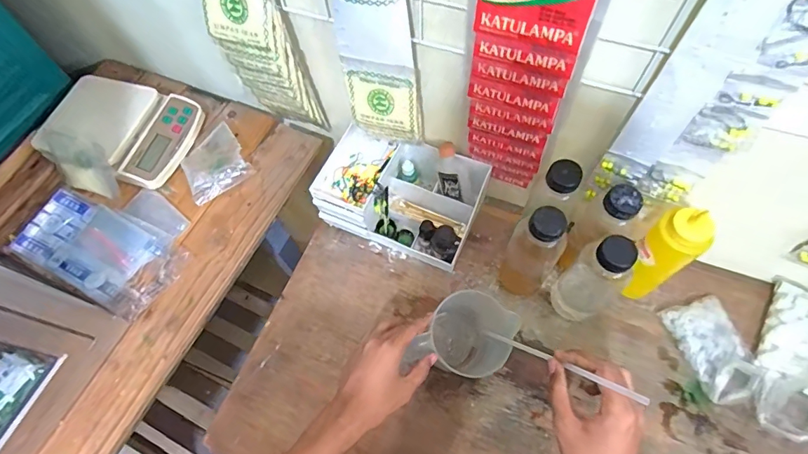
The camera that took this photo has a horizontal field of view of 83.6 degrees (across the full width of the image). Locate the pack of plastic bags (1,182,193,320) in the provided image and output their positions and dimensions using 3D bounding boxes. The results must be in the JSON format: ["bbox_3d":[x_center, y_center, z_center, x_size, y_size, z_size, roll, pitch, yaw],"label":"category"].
[{"bbox_3d":[-0.423,0.032,0.631,0.233,0.020,0.117,24,67,14],"label":"pack of plastic bags"}]

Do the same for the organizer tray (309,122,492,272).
[{"bbox_3d":[-0.003,-0.050,0.701,0.231,0.106,0.156,19,67,13],"label":"organizer tray"}]

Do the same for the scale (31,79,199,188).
[{"bbox_3d":[-0.437,-0.155,0.695,0.208,0.055,0.160,15,65,10],"label":"scale"}]

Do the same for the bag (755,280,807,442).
[{"bbox_3d":[0.527,0.178,0.583,0.118,0.049,0.197,27,70,16],"label":"bag"}]

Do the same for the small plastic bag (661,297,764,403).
[{"bbox_3d":[0.415,0.162,0.603,0.078,0.033,0.127,-14,64,-4],"label":"small plastic bag"}]

